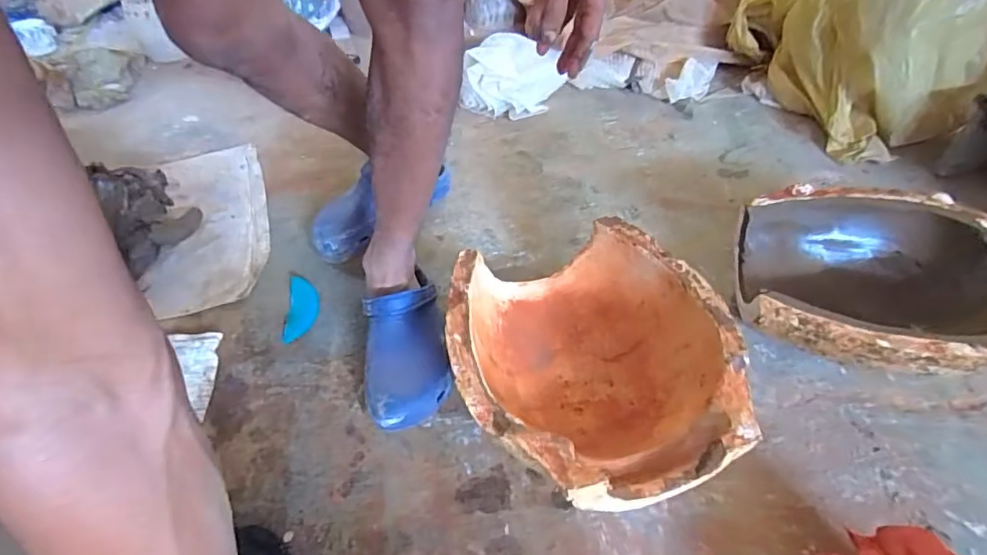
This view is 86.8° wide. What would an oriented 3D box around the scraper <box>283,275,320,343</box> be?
[{"bbox_3d":[-0.285,0.045,0.781,0.045,0.004,0.117,-5,51,-7],"label":"scraper"}]

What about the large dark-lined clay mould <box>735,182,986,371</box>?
[{"bbox_3d":[0.500,0.019,0.686,0.323,0.141,0.297,-2,45,2],"label":"large dark-lined clay mould"}]

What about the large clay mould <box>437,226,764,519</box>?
[{"bbox_3d":[0.107,0.104,0.615,0.295,0.151,0.331,-15,47,-12],"label":"large clay mould"}]

